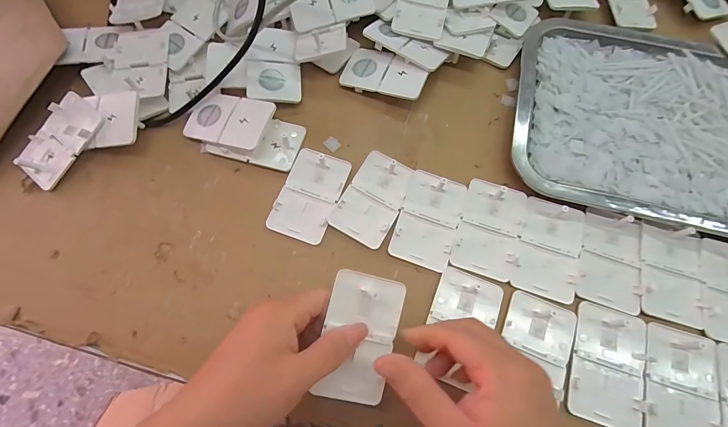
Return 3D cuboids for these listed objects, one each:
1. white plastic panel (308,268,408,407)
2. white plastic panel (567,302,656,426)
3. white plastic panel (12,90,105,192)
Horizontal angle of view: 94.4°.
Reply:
[{"bbox_3d":[-0.004,0.087,0.238,0.051,0.004,0.087,15,84,-8],"label":"white plastic panel"},{"bbox_3d":[0.191,0.117,0.262,0.053,0.004,0.086,18,73,6],"label":"white plastic panel"},{"bbox_3d":[-0.285,-0.069,0.314,0.051,0.014,0.084,38,91,11],"label":"white plastic panel"}]

